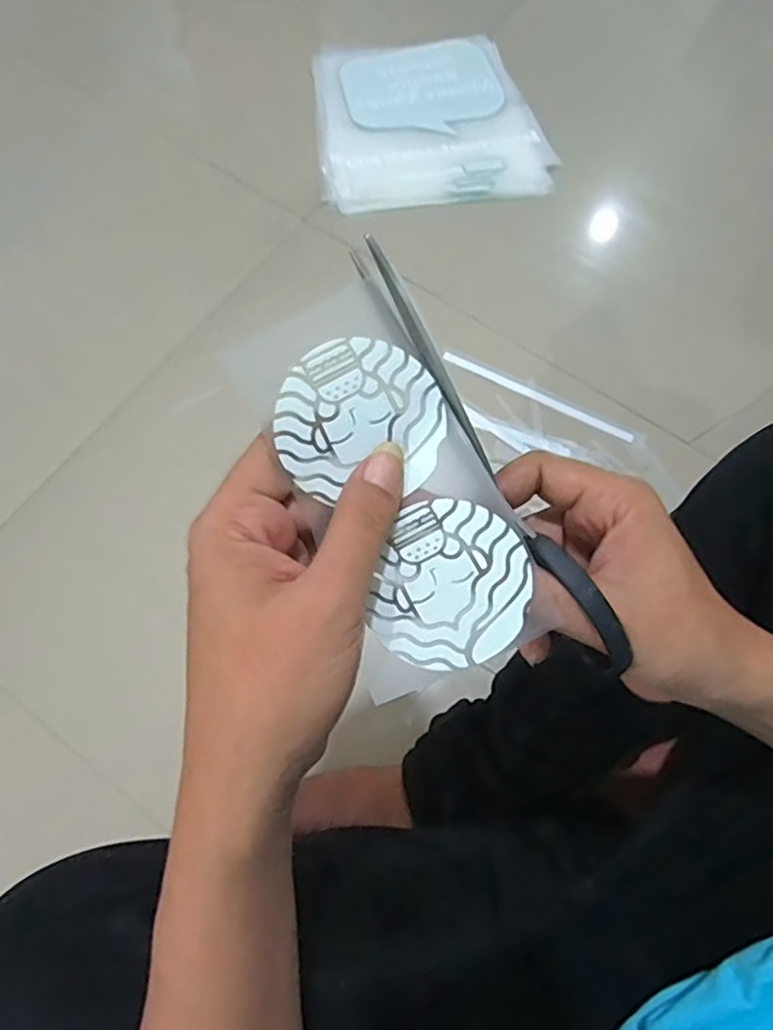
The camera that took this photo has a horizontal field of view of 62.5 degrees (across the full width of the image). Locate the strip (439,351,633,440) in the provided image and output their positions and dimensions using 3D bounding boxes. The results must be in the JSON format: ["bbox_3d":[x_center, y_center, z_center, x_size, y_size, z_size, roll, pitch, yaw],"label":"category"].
[{"bbox_3d":[0.169,-0.135,0.712,0.223,0.007,0.019,27,73,10],"label":"strip"}]

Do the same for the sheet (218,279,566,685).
[{"bbox_3d":[0.004,-0.011,0.256,0.070,0.022,0.153,-32,94,-10],"label":"sheet"}]

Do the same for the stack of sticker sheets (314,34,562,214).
[{"bbox_3d":[0.055,-0.509,0.824,0.288,0.044,0.254,-8,71,-2],"label":"stack of sticker sheets"}]

